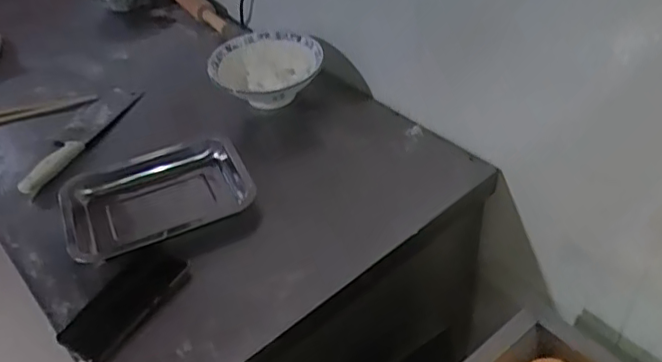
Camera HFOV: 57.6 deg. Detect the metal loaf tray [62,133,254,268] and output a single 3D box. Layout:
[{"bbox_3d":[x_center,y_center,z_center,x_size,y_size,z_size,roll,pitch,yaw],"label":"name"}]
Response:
[{"bbox_3d":[-0.241,0.020,0.841,0.254,0.051,0.174,-20,44,-16],"label":"metal loaf tray"}]

